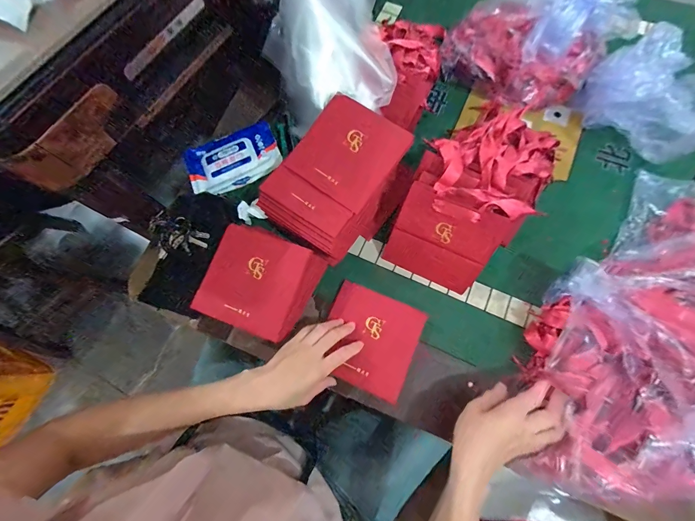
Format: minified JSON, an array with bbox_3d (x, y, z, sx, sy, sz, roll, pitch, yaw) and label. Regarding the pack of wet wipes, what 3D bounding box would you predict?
[{"bbox_3d":[-0.208,-0.186,0.553,0.166,0.032,0.113,-28,75,-7],"label":"pack of wet wipes"}]

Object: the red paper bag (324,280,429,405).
[{"bbox_3d":[0.033,0.118,0.462,0.138,0.011,0.136,23,75,7],"label":"red paper bag"}]

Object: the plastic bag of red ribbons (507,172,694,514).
[{"bbox_3d":[0.425,0.083,0.380,0.254,0.148,0.476,40,78,11],"label":"plastic bag of red ribbons"}]

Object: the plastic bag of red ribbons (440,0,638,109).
[{"bbox_3d":[0.324,-0.391,0.530,0.254,0.143,0.181,35,77,10],"label":"plastic bag of red ribbons"}]

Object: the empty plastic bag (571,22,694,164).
[{"bbox_3d":[0.513,-0.269,0.511,0.160,0.107,0.199,-31,76,-8],"label":"empty plastic bag"}]

